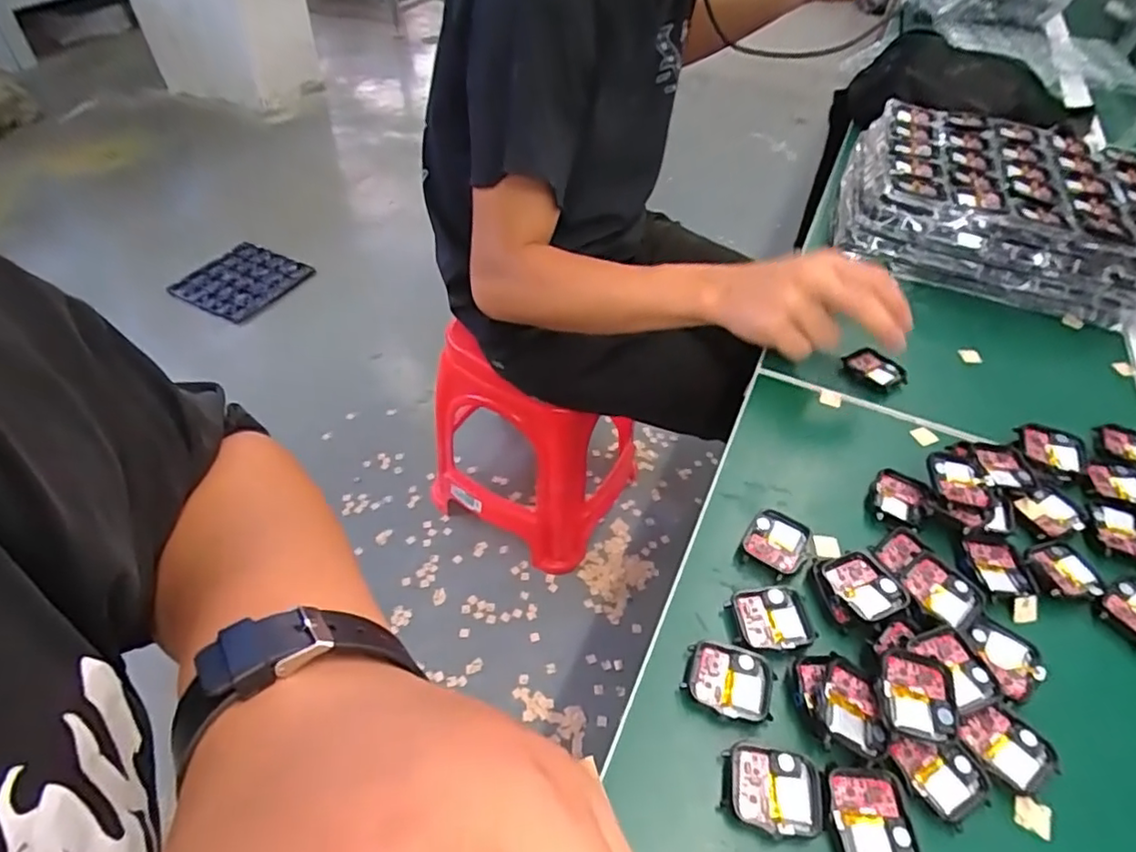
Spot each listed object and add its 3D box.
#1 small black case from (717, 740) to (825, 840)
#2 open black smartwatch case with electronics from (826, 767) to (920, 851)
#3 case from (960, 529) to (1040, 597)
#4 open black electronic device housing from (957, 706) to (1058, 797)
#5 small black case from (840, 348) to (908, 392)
[{"bbox_3d":[0.100,0.178,0.304,0.046,0.008,0.038,9,48,6],"label":"small black case"},{"bbox_3d":[0.144,0.188,0.295,0.037,0.010,0.044,3,47,0],"label":"open black smartwatch case with electronics"},{"bbox_3d":[0.272,0.088,0.391,0.037,0.010,0.043,1,48,-1],"label":"case"},{"bbox_3d":[0.225,0.167,0.319,0.040,0.011,0.039,-19,51,-19],"label":"open black electronic device housing"},{"bbox_3d":[0.256,-0.046,0.517,0.050,0.011,0.035,28,52,22],"label":"small black case"}]

